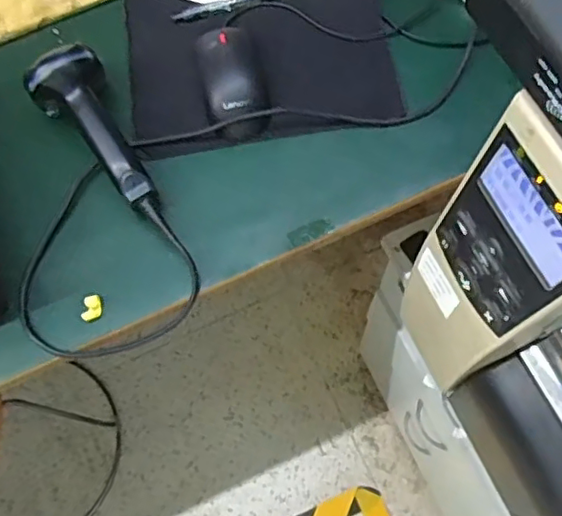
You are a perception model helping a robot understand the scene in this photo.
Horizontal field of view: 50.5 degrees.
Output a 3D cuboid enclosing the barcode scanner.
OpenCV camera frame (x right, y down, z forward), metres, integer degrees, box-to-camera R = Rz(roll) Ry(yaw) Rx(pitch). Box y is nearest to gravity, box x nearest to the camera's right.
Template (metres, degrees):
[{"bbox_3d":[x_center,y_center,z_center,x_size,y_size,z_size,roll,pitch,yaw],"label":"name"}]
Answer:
[{"bbox_3d":[-0.151,-0.108,0.516,0.062,0.063,0.154,-37,72,-10],"label":"barcode scanner"}]

